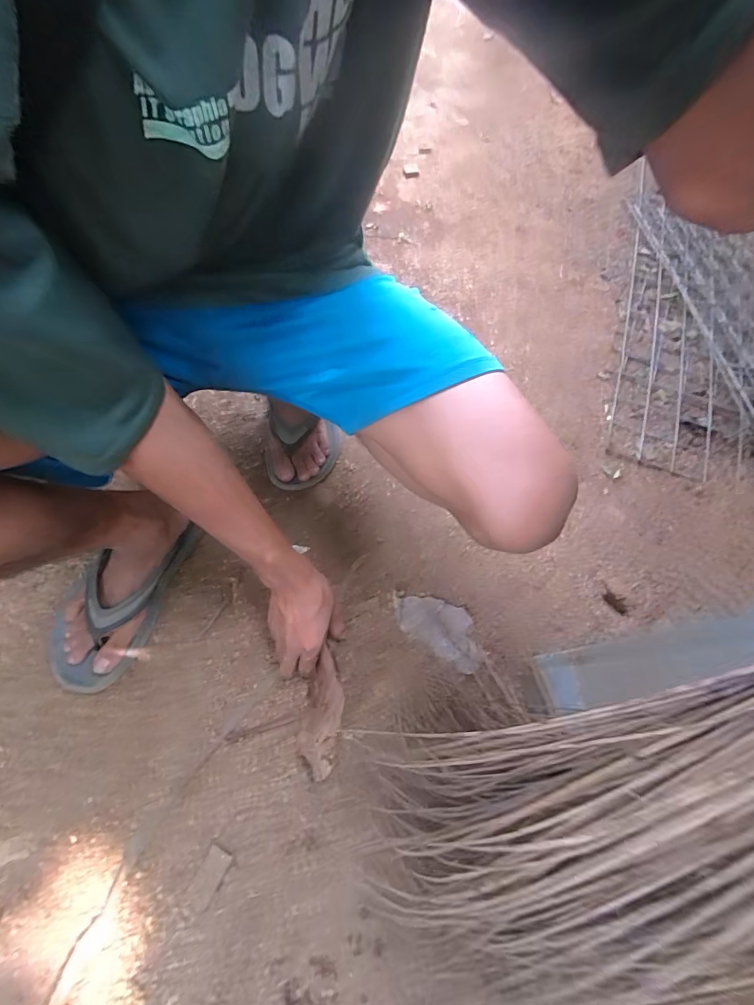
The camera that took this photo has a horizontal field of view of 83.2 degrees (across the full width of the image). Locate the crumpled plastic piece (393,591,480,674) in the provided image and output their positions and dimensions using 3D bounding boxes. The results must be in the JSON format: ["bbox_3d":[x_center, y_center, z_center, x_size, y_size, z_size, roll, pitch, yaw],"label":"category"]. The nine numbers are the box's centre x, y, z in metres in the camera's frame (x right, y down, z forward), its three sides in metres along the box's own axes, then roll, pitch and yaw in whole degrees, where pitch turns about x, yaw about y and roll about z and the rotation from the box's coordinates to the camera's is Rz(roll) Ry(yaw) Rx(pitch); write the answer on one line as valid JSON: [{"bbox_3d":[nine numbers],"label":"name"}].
[{"bbox_3d":[0.079,0.156,0.543,0.124,0.009,0.062,33,71,10],"label":"crumpled plastic piece"}]

